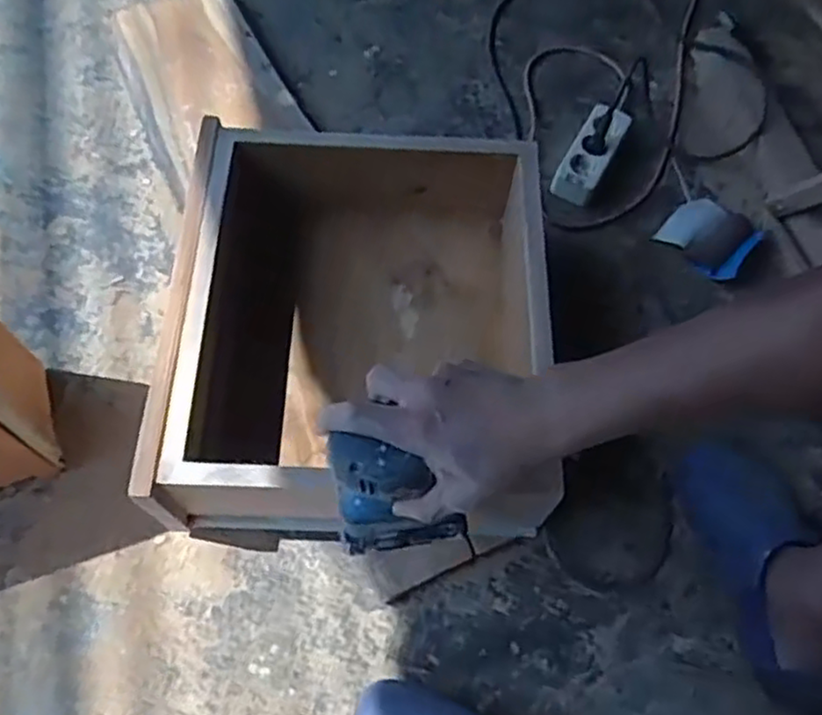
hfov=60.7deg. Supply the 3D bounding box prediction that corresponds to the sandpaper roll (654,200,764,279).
[{"bbox_3d":[0.389,-0.164,0.900,0.110,0.039,0.107,42,70,17],"label":"sandpaper roll"}]

